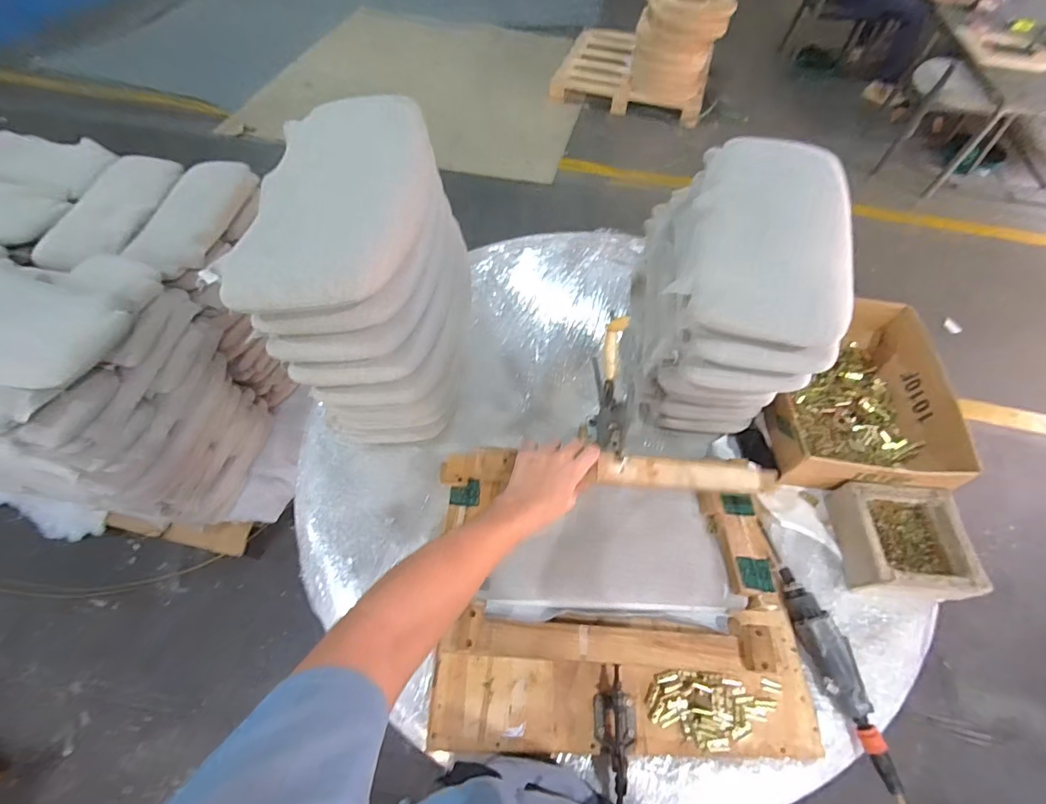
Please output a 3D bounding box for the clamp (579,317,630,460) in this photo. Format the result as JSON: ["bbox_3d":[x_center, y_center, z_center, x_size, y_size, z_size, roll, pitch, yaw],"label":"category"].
[{"bbox_3d":[0.124,0.004,0.673,0.047,0.204,0.162,6,58,2],"label":"clamp"}]

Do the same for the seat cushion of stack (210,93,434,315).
[{"bbox_3d":[-0.243,-0.276,0.599,0.219,0.064,0.389,1,58,-2],"label":"seat cushion of stack"}]

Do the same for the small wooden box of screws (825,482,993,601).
[{"bbox_3d":[0.616,0.226,0.736,0.174,0.073,0.167,4,58,1],"label":"small wooden box of screws"}]

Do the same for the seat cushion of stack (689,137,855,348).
[{"bbox_3d":[0.372,-0.268,0.678,0.227,0.044,0.437,17,59,9],"label":"seat cushion of stack"}]

